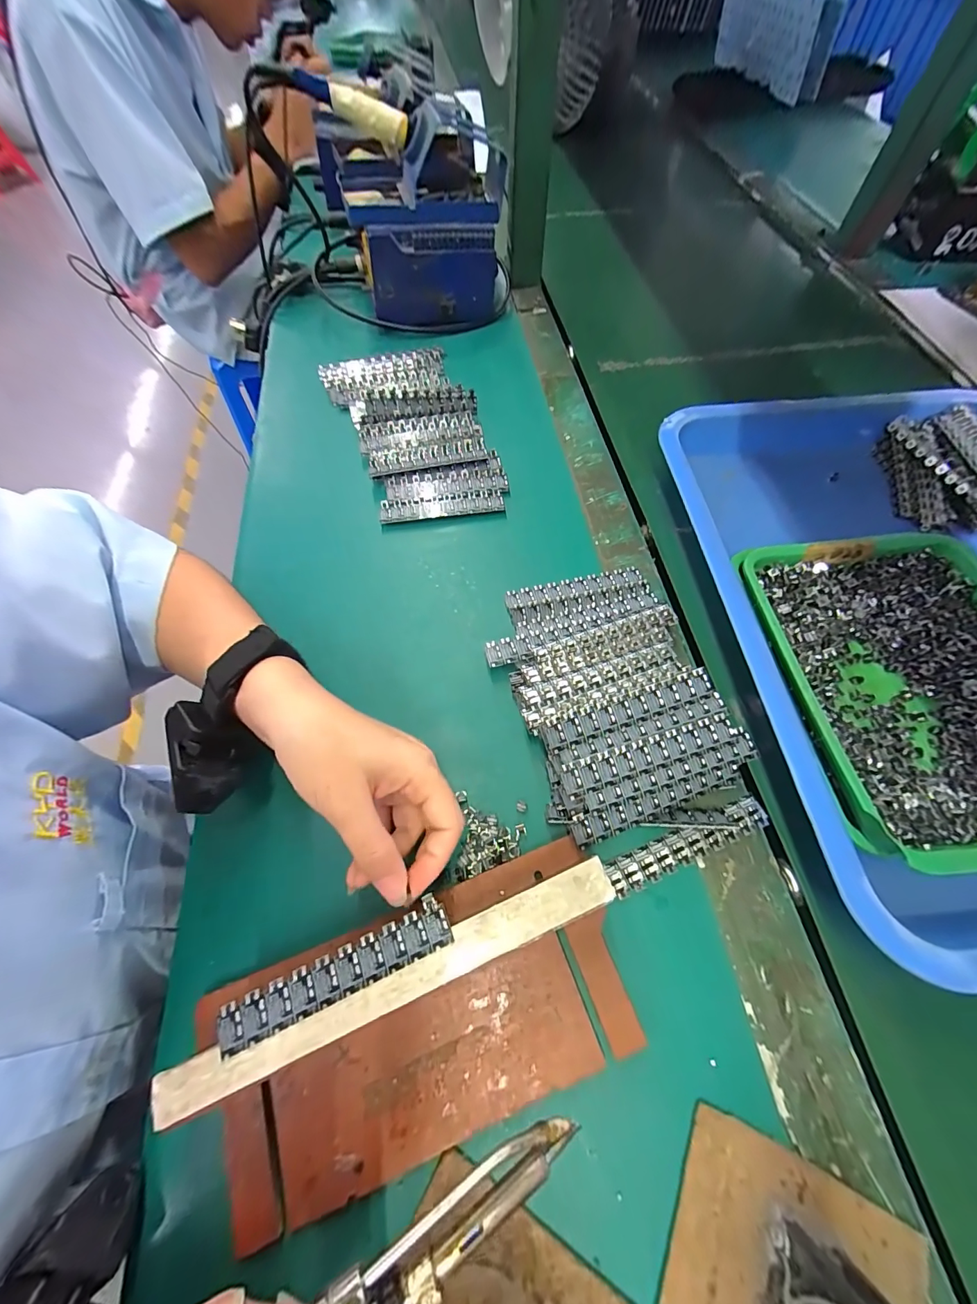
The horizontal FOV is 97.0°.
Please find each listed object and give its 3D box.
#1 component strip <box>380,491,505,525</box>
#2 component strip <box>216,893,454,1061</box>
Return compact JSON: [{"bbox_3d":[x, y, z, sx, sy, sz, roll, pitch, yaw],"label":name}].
[{"bbox_3d":[-0.041,-0.128,0.381,0.107,0.004,0.023,-7,68,-3],"label":"component strip"},{"bbox_3d":[-0.070,0.151,0.202,0.108,0.004,0.020,-22,63,-10],"label":"component strip"}]

